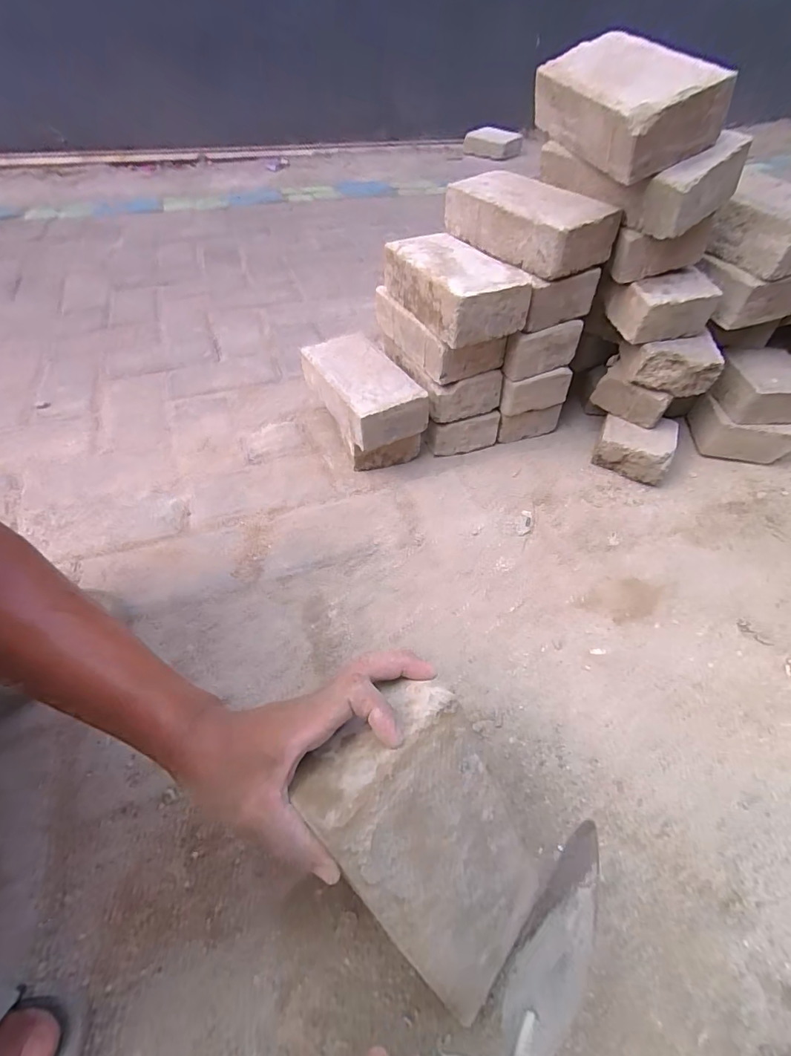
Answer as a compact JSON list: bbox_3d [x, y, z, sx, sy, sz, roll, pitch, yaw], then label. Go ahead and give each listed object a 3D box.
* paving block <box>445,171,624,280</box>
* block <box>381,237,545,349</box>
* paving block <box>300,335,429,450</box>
[{"bbox_3d":[0.168,-0.400,0.600,0.103,0.071,0.215,-29,55,-25],"label":"paving block"},{"bbox_3d":[0.076,-0.324,0.611,0.113,0.068,0.209,-21,52,-20],"label":"block"},{"bbox_3d":[-0.052,-0.208,0.673,0.107,0.062,0.208,-24,53,-22],"label":"paving block"}]

